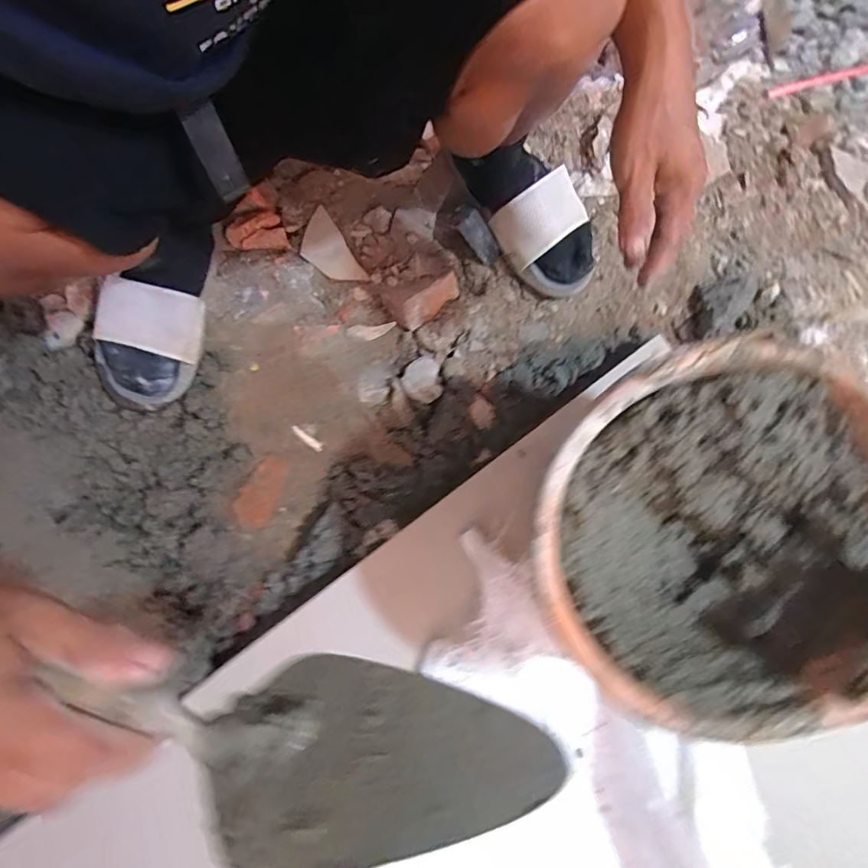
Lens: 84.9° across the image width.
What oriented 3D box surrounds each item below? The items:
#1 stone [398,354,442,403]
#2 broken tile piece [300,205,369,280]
[{"bbox_3d":[-0.016,-0.067,0.581,0.047,0.020,0.057,-7,76,-2],"label":"stone"},{"bbox_3d":[-0.134,-0.231,0.602,0.053,0.017,0.105,-34,78,-8],"label":"broken tile piece"}]

